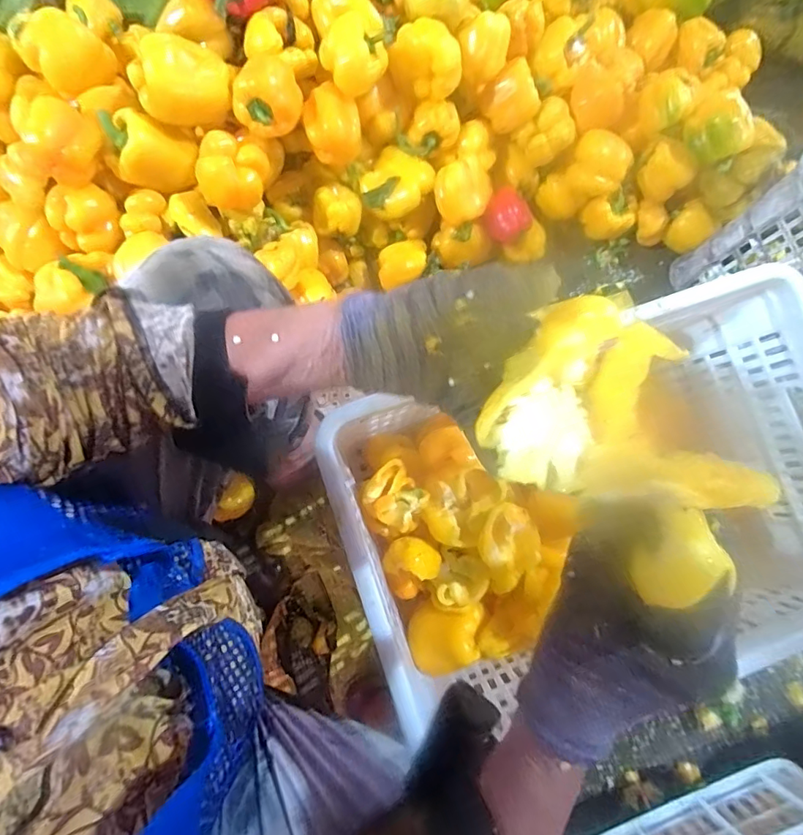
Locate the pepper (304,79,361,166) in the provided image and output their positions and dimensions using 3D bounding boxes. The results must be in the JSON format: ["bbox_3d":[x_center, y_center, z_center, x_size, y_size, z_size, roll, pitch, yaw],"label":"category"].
[{"bbox_3d":[-0.088,-0.378,0.631,0.068,0.061,0.066,0,78,-1],"label":"pepper"}]

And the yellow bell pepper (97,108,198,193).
[{"bbox_3d":[-0.304,-0.328,0.598,0.100,0.071,0.065,-17,79,-4],"label":"yellow bell pepper"}]

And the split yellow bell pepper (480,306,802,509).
[{"bbox_3d":[0.092,-0.011,0.276,0.064,0.048,0.098,33,98,10],"label":"split yellow bell pepper"}]

